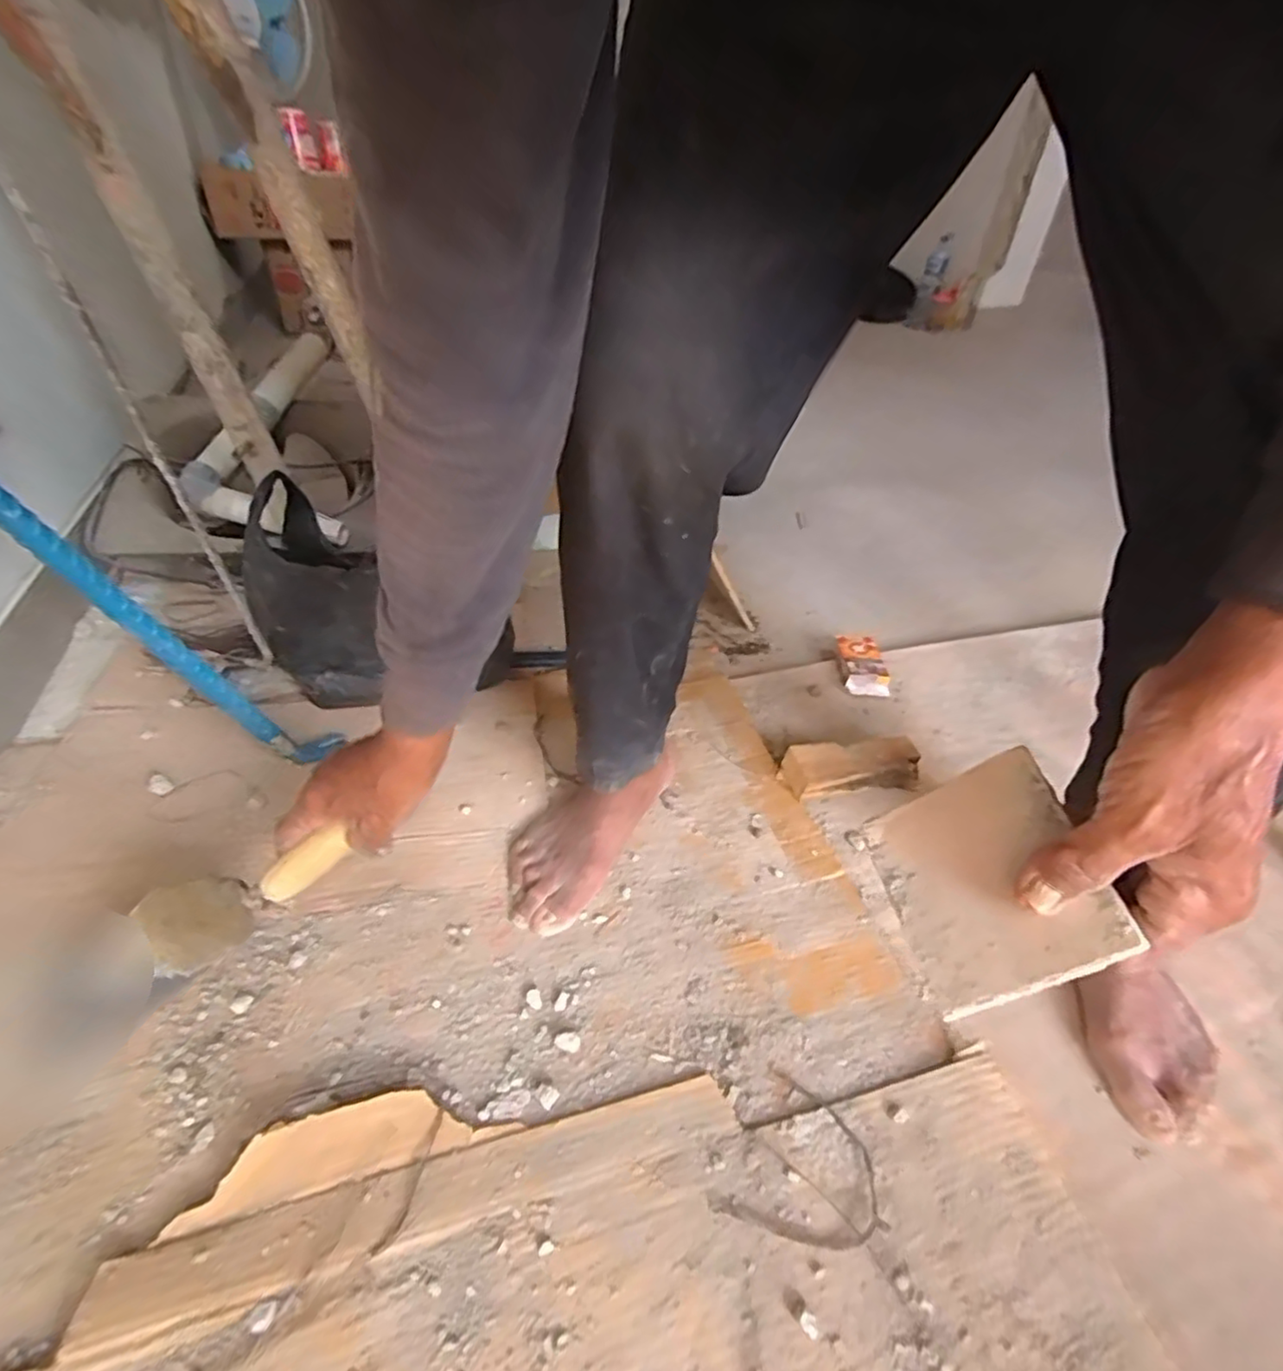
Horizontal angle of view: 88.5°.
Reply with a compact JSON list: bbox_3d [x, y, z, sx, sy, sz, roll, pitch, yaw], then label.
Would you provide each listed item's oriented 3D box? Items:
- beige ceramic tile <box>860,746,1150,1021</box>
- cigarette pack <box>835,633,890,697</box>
[{"bbox_3d":[0.166,0.092,0.322,0.091,0.005,0.107,-33,38,22],"label":"beige ceramic tile"},{"bbox_3d":[0.296,-0.027,0.884,0.057,0.031,0.094,5,39,-1],"label":"cigarette pack"}]

